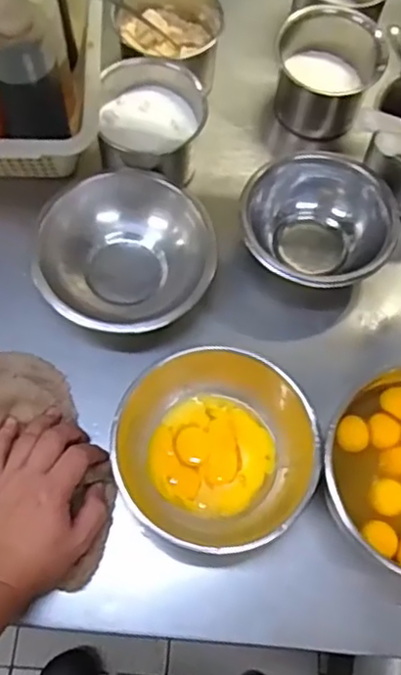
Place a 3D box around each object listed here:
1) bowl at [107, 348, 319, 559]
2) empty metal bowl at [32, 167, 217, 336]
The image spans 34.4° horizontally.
[{"bbox_3d":[0.017,0.097,0.556,0.149,0.071,0.159,0,68,-1],"label":"bowl"},{"bbox_3d":[-0.076,-0.080,0.637,0.163,0.078,0.169,0,68,-1],"label":"empty metal bowl"}]

